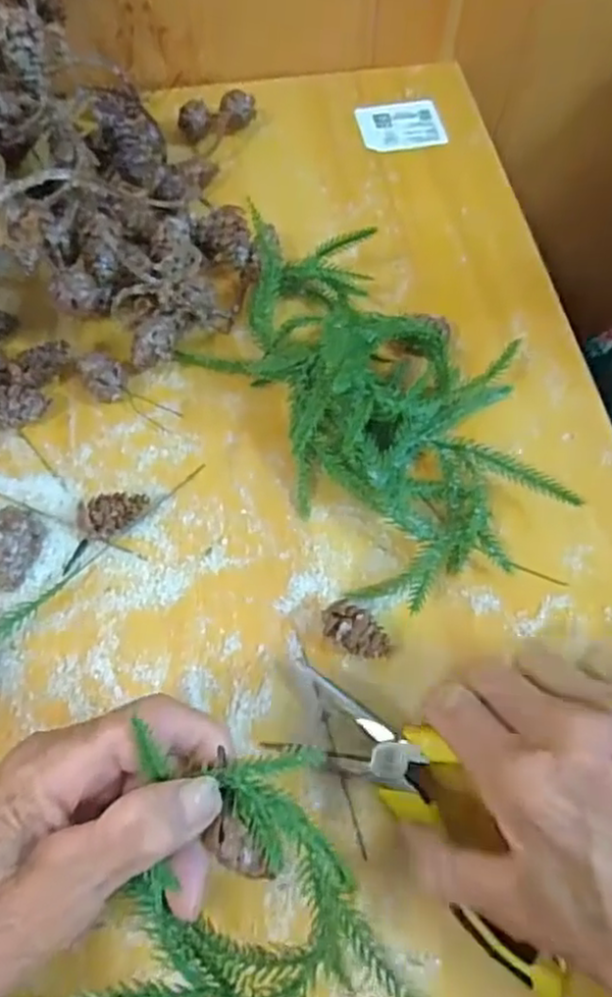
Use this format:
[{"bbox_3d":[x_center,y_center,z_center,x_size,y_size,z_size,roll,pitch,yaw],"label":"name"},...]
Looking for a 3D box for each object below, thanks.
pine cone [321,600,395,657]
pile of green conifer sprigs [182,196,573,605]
[{"bbox_3d":[0.023,0.064,0.322,0.034,0.021,0.018,30,67,15],"label":"pine cone"},{"bbox_3d":[0.037,-0.066,0.372,0.143,0.054,0.230,-32,67,-14],"label":"pile of green conifer sprigs"}]

